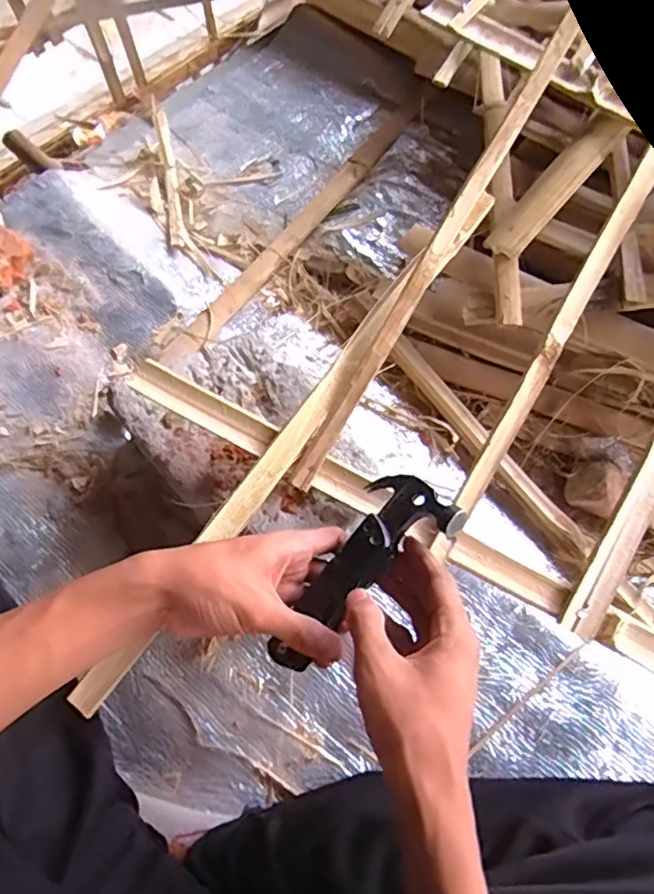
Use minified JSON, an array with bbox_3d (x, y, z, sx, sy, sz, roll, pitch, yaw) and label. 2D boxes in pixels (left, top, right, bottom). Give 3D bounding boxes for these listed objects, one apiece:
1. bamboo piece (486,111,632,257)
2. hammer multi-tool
[{"bbox_3d":[0.221,-0.251,0.571,0.034,0.012,0.168,43,90,17],"label":"bamboo piece"},{"bbox_3d":[0.019,0.086,0.413,0.067,0.033,0.157,41,80,16],"label":"hammer multi-tool"}]

